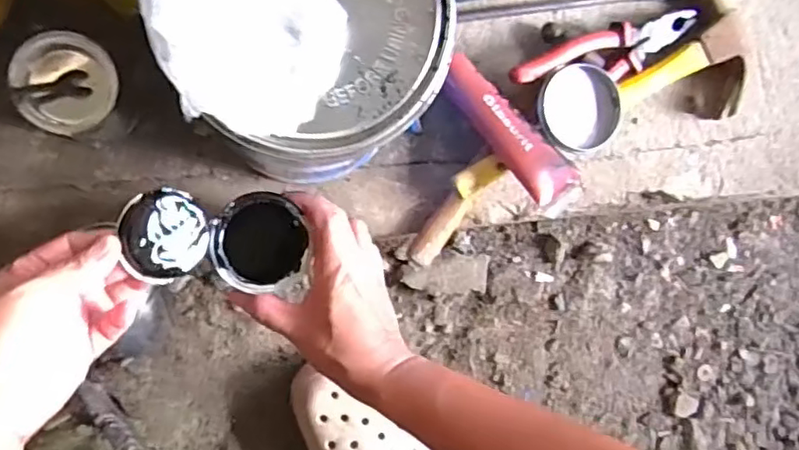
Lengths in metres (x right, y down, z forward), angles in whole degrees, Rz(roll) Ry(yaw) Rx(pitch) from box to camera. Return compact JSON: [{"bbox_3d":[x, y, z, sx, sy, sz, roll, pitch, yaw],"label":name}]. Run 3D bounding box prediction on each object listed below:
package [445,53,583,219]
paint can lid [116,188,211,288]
[{"bbox_3d":[0.097,-0.079,0.534,0.042,0.020,0.156,-39,83,-7],"label":"package"},{"bbox_3d":[-0.154,0.006,0.403,0.057,0.008,0.055,1,89,-40],"label":"paint can lid"}]

